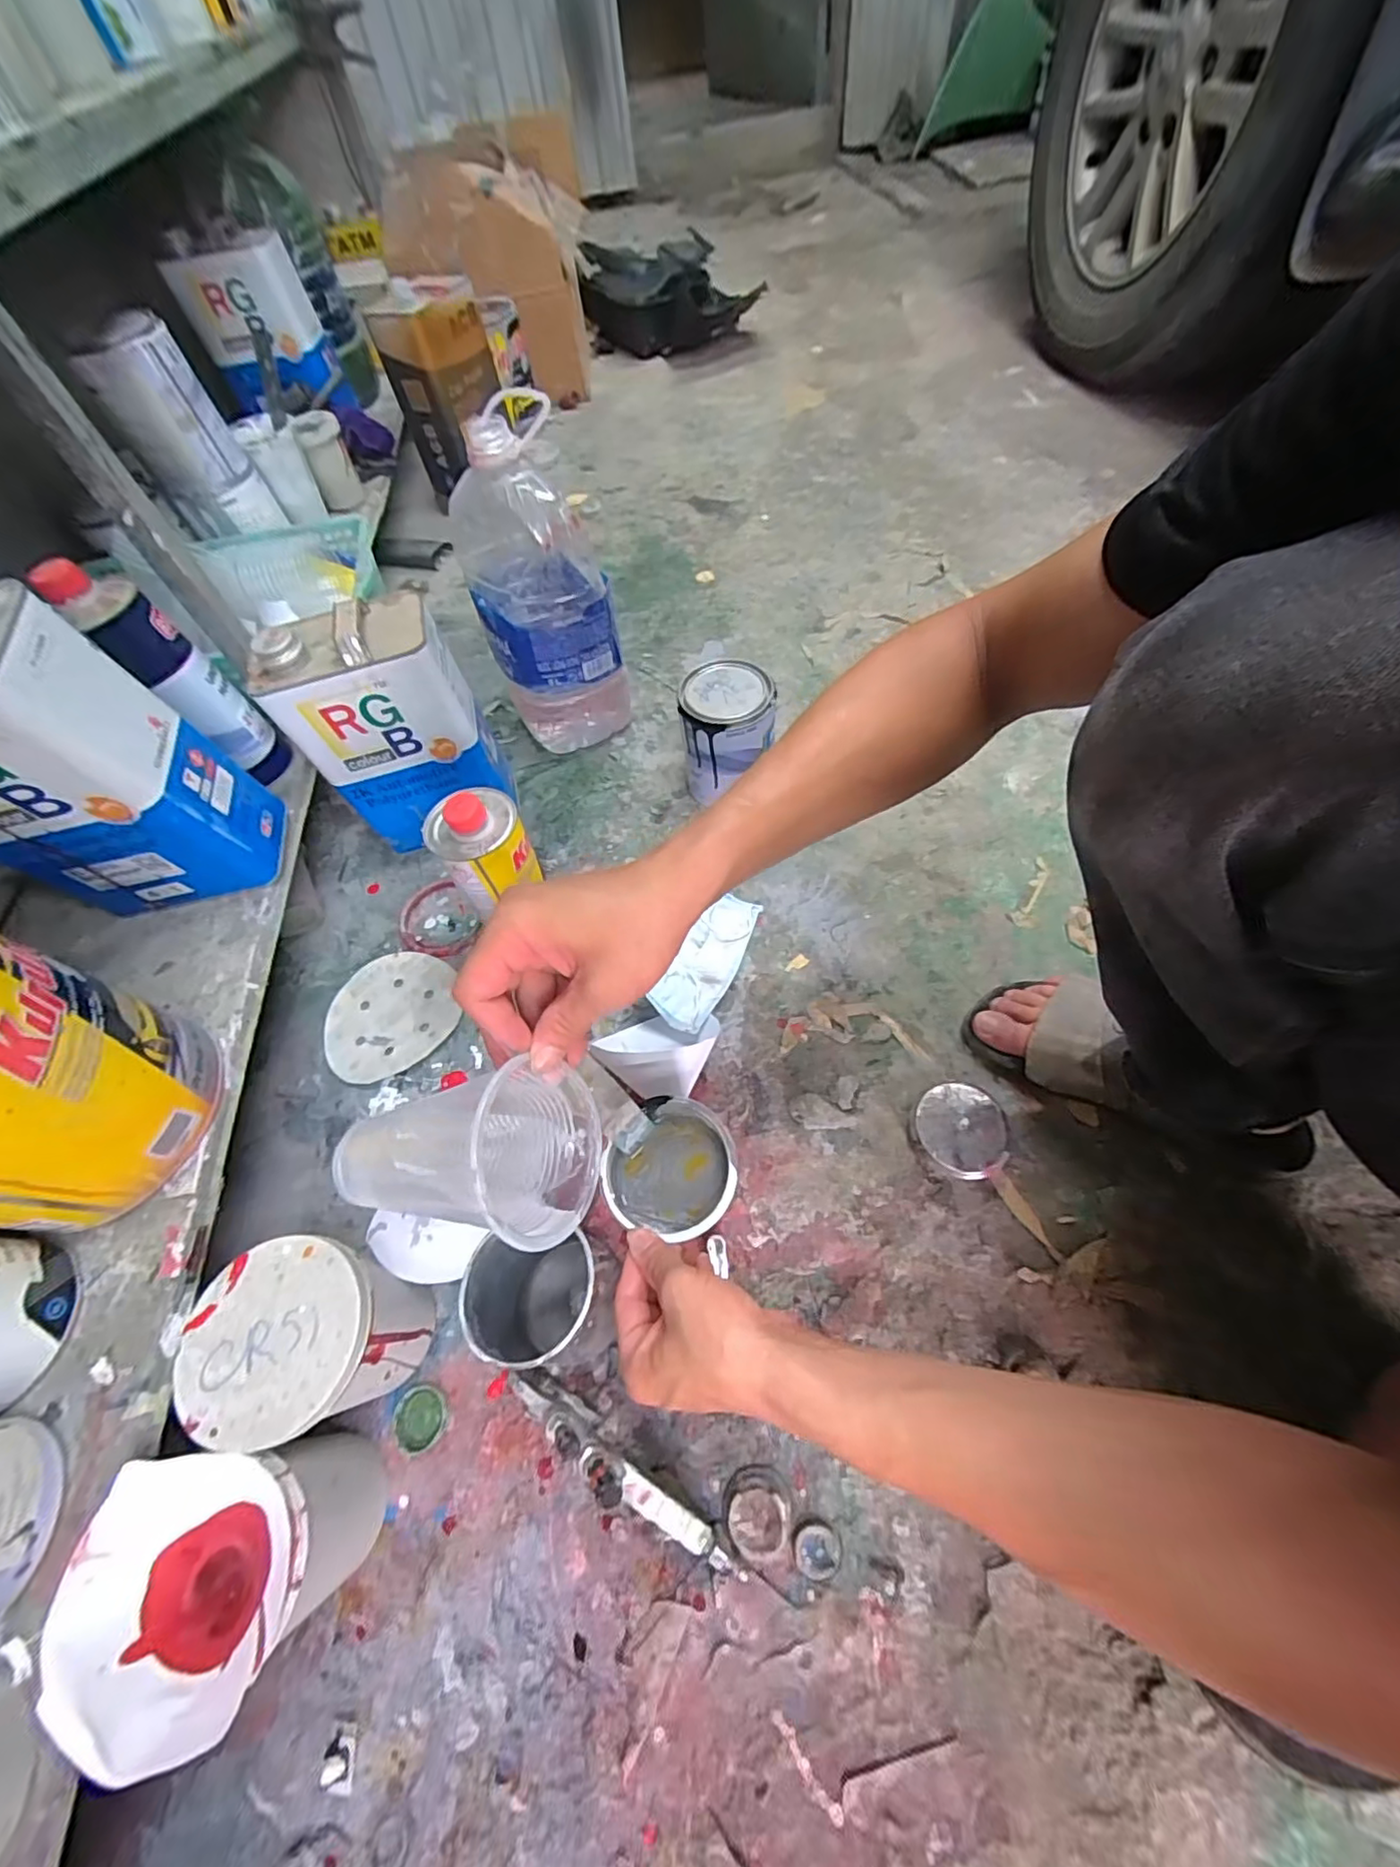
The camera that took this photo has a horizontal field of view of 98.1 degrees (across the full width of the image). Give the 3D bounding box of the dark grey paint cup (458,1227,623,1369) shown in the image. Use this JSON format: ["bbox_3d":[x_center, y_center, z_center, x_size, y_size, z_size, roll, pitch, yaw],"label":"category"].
[{"bbox_3d":[-0.099,0.242,0.408,0.081,0.107,0.075,-14,60,-2],"label":"dark grey paint cup"}]

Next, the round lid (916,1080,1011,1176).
[{"bbox_3d":[0.220,0.168,0.519,0.070,0.026,0.074,-3,60,5],"label":"round lid"}]

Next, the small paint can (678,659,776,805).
[{"bbox_3d":[0.033,-0.226,0.698,0.103,0.128,0.097,-2,60,5],"label":"small paint can"}]

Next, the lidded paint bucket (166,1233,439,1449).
[{"bbox_3d":[-0.265,0.282,0.434,0.112,0.129,0.107,-3,60,5],"label":"lidded paint bucket"}]

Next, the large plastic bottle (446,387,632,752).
[{"bbox_3d":[-0.179,-0.382,0.697,0.142,0.320,0.124,-21,60,-6],"label":"large plastic bottle"}]

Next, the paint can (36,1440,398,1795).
[{"bbox_3d":[-0.281,0.381,0.373,0.114,0.144,0.107,-3,60,5],"label":"paint can"}]

